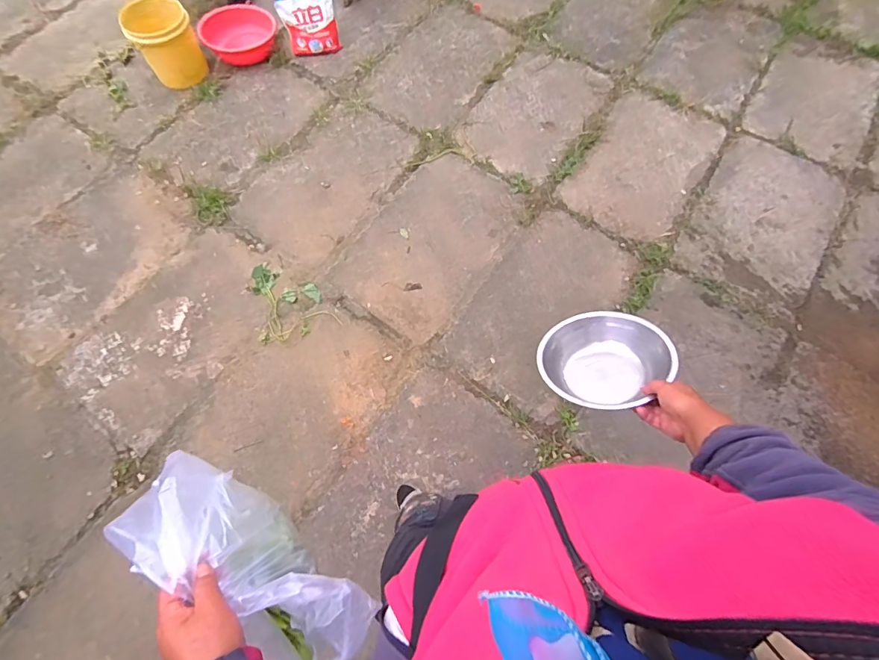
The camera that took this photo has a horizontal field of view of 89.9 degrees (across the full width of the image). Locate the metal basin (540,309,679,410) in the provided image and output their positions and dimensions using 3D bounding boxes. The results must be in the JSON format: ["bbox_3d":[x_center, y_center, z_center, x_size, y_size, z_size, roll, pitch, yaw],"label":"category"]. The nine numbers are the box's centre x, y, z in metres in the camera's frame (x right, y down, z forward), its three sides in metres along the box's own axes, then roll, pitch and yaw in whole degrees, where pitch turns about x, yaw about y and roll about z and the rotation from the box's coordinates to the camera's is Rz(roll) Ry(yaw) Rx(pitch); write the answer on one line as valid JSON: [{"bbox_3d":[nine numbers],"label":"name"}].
[{"bbox_3d":[0.289,0.060,0.767,0.221,0.084,0.199,-10,46,12],"label":"metal basin"}]

